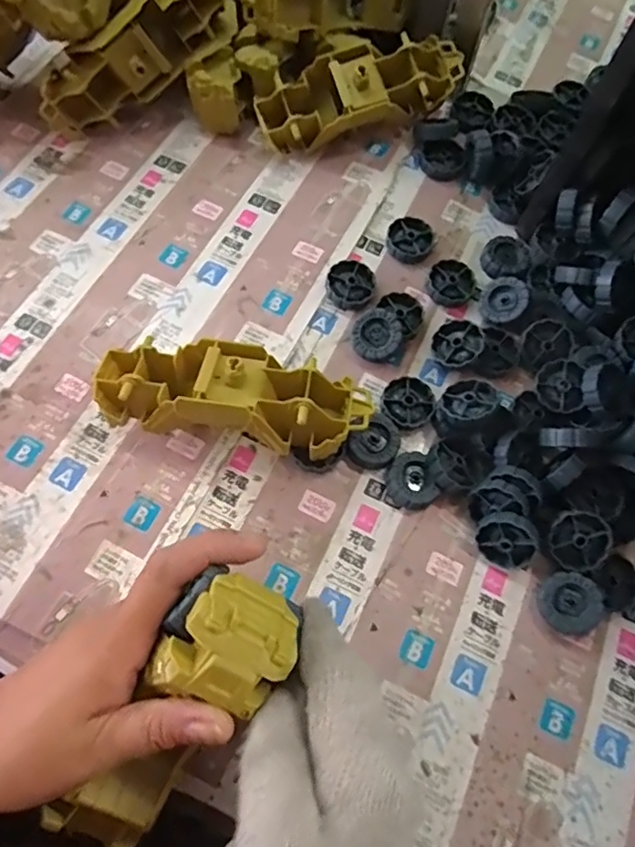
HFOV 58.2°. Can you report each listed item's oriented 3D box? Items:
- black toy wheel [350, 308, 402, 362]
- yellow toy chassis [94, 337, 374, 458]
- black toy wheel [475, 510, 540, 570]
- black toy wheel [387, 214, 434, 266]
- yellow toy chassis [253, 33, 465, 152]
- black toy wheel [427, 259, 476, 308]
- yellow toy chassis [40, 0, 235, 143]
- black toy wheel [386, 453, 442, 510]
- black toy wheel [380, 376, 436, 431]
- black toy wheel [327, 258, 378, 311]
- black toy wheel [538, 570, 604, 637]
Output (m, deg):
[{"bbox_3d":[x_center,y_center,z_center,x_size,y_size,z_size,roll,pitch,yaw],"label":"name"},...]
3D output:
[{"bbox_3d":[0.045,-0.064,0.427,0.037,0.016,0.037,0,89,9],"label":"black toy wheel"},{"bbox_3d":[-0.055,-0.016,0.384,0.175,0.061,0.059,9,68,1],"label":"yellow toy chassis"},{"bbox_3d":[0.126,0.077,0.374,0.037,0.038,0.016,35,28,9],"label":"black toy wheel"},{"bbox_3d":[0.076,-0.150,0.469,0.036,0.013,0.040,14,68,3],"label":"black toy wheel"},{"bbox_3d":[0.036,-0.281,0.499,0.179,0.062,0.063,-16,69,-9],"label":"yellow toy chassis"},{"bbox_3d":[0.107,-0.111,0.455,0.036,0.011,0.038,1,68,-2],"label":"black toy wheel"},{"bbox_3d":[-0.151,-0.304,0.471,0.176,0.056,0.051,-37,73,3],"label":"yellow toy chassis"},{"bbox_3d":[0.063,0.041,0.393,0.033,0.014,0.037,-17,69,-9],"label":"black toy wheel"},{"bbox_3d":[0.066,-0.014,0.416,0.039,0.012,0.037,1,68,-2],"label":"black toy wheel"},{"bbox_3d":[0.027,-0.109,0.448,0.037,0.013,0.040,1,68,-2],"label":"black toy wheel"},{"bbox_3d":[0.163,0.116,0.368,0.040,0.023,0.036,-3,68,-3],"label":"black toy wheel"}]

